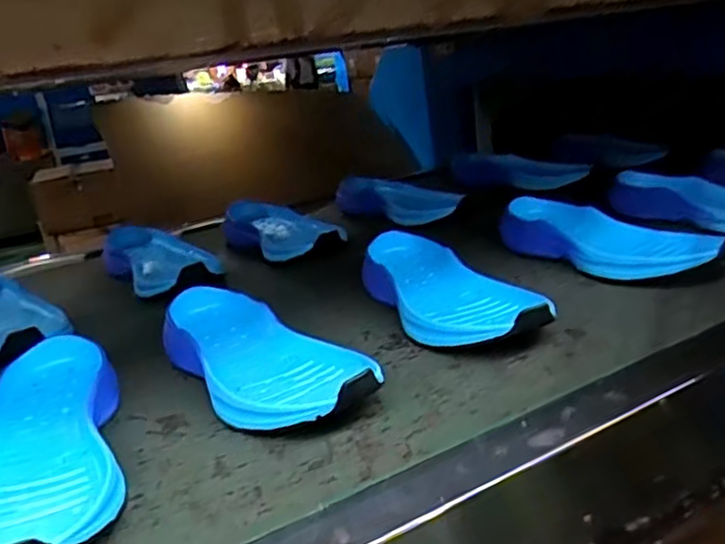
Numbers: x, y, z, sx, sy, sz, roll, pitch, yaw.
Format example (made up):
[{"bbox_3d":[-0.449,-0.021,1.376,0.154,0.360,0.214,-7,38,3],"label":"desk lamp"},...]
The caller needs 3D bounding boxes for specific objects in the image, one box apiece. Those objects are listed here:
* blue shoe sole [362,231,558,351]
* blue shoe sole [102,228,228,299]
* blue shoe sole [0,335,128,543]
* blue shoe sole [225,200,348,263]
[{"bbox_3d":[0.068,0.016,0.574,0.091,0.044,0.235,-13,18,-15],"label":"blue shoe sole"},{"bbox_3d":[-0.231,-0.017,0.789,0.101,0.036,0.256,-16,19,-25],"label":"blue shoe sole"},{"bbox_3d":[-0.192,0.104,0.406,0.090,0.051,0.214,-13,18,-17],"label":"blue shoe sole"},{"bbox_3d":[-0.100,-0.054,0.845,0.113,0.042,0.216,-14,19,-20],"label":"blue shoe sole"}]

